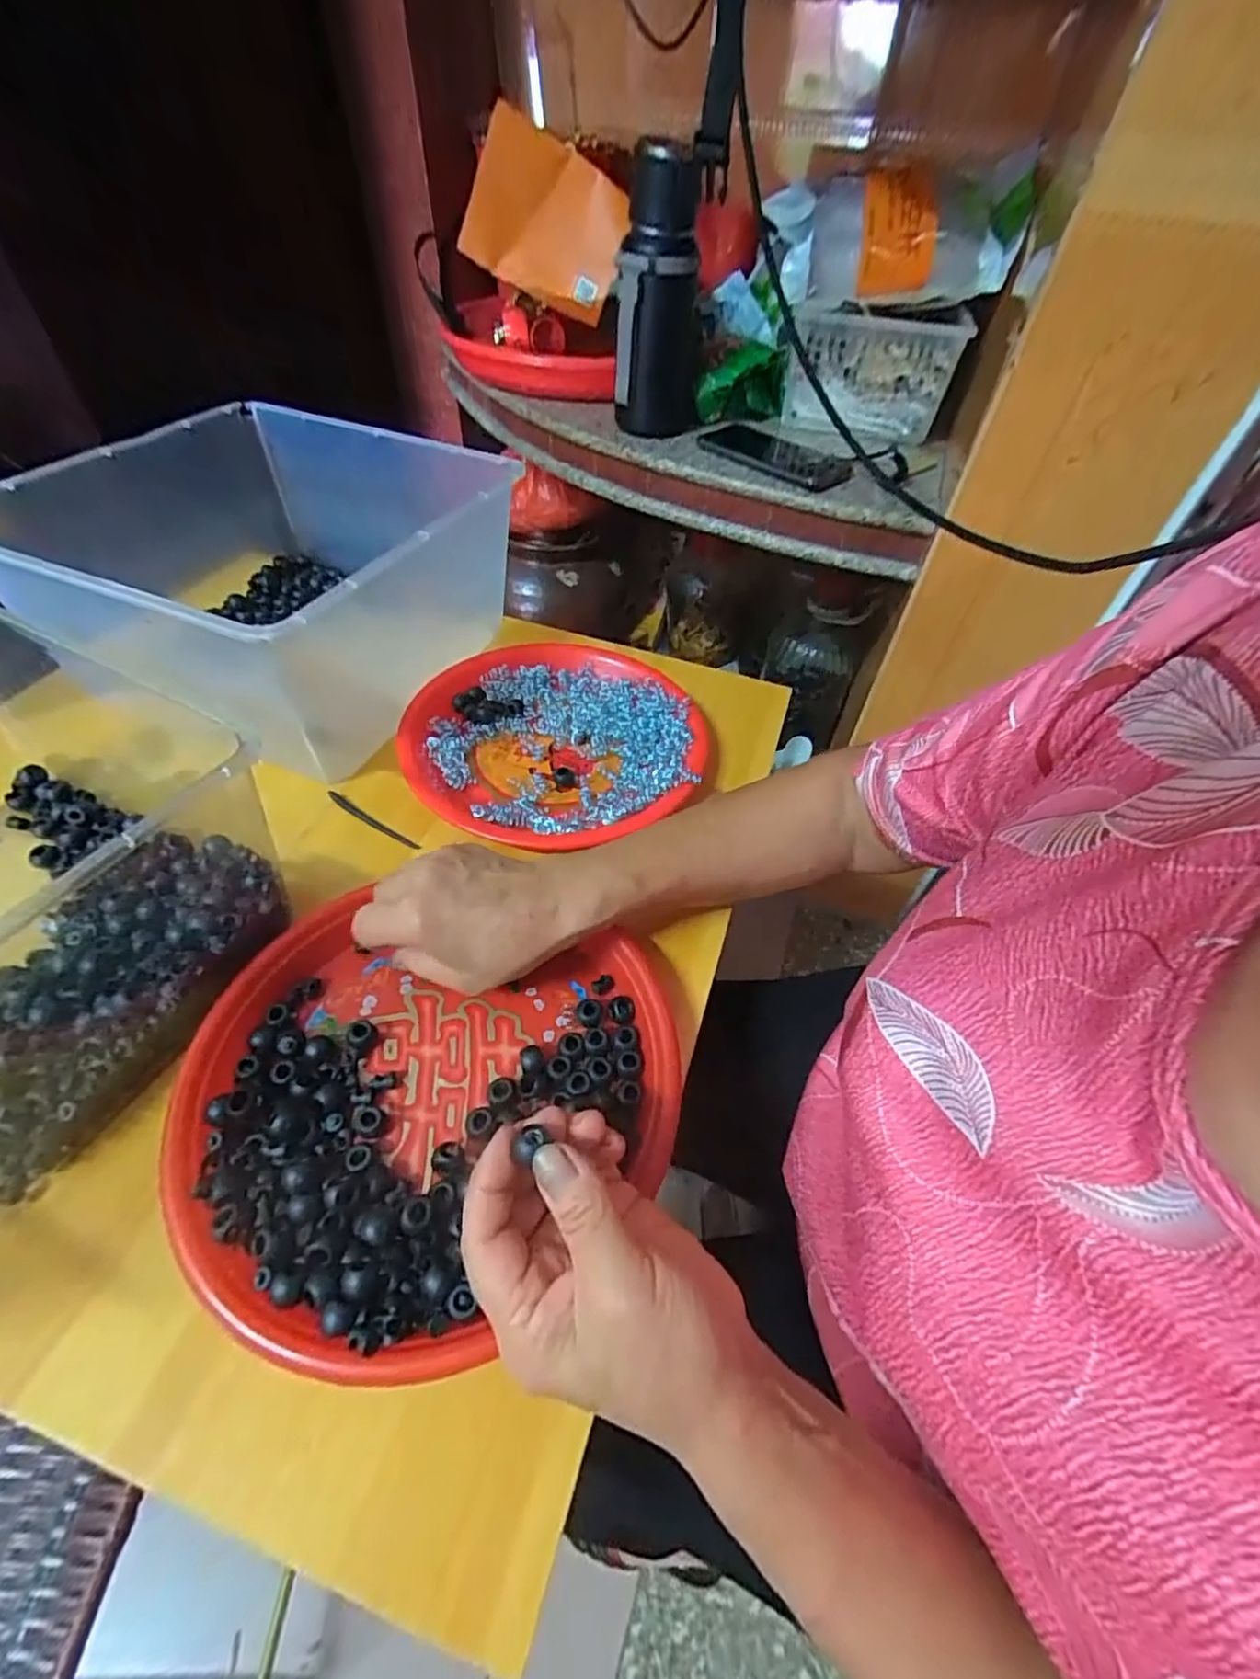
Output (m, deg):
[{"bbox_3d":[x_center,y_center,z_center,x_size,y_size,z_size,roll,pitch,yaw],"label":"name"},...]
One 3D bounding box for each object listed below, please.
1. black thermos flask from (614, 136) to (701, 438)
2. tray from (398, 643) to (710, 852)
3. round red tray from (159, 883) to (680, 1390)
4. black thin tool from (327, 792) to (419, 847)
[{"bbox_3d":[0.033,-0.550,0.648,0.084,0.222,0.079,8,54,3],"label":"black thermos flask"},{"bbox_3d":[-0.057,-0.082,0.489,0.223,0.027,0.214,-20,58,-17],"label":"tray"},{"bbox_3d":[-0.098,0.130,0.314,0.231,0.037,0.204,8,54,3],"label":"round red tray"},{"bbox_3d":[-0.180,-0.013,0.442,0.083,0.010,0.007,29,58,17],"label":"black thin tool"}]

